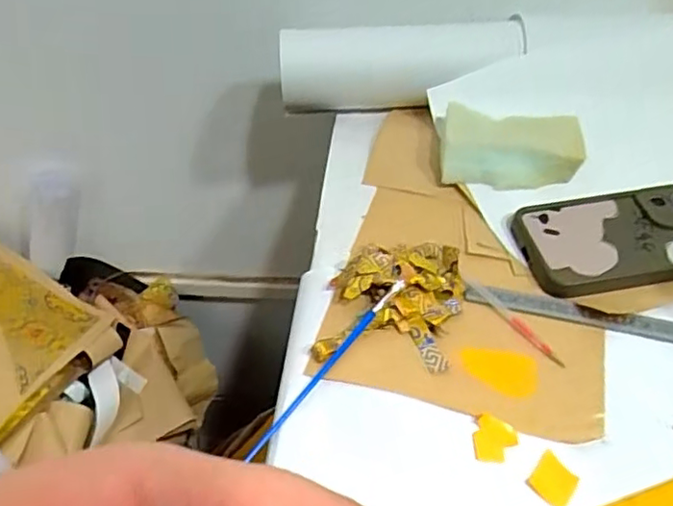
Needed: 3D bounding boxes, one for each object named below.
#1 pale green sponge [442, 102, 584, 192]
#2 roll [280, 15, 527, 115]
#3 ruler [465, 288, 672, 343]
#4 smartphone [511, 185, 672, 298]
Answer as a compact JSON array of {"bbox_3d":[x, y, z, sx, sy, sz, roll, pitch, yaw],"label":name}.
[{"bbox_3d":[0.132,-0.081,0.483,0.105,0.038,0.056,5,45,7],"label":"pale green sponge"},{"bbox_3d":[0.055,-0.161,0.550,0.207,0.064,0.053,-2,45,0],"label":"roll"},{"bbox_3d":[0.167,0.041,0.393,0.167,0.004,0.015,11,58,12],"label":"ruler"},{"bbox_3d":[0.209,-0.014,0.435,0.161,0.009,0.081,-10,45,-9],"label":"smartphone"}]

